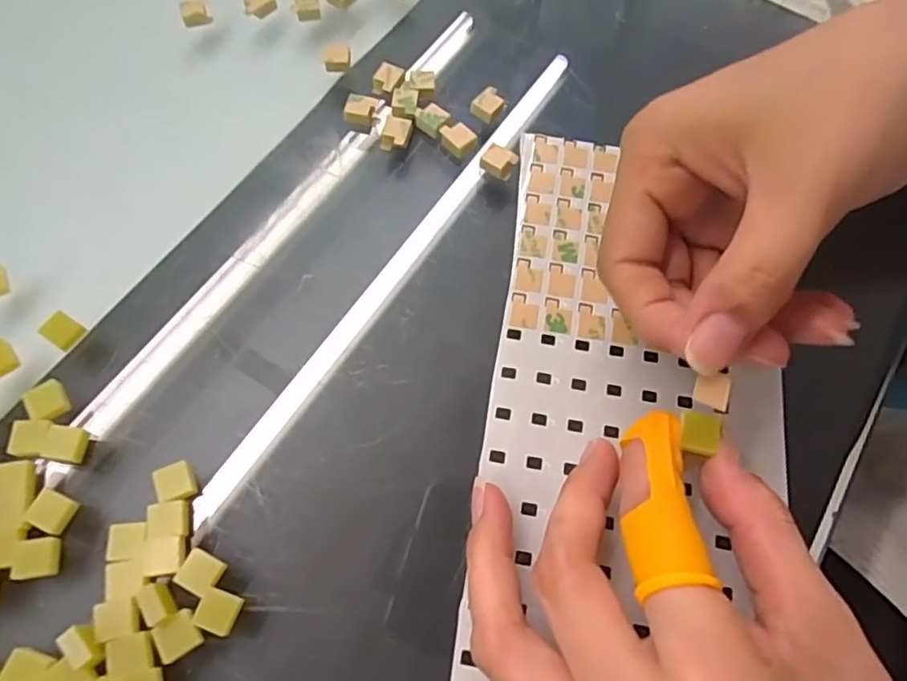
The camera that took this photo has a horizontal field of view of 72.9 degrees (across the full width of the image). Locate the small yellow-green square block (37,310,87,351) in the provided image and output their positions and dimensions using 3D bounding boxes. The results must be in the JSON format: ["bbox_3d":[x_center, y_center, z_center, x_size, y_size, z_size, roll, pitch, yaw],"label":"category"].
[{"bbox_3d":[-0.131,-0.003,0.205,0.011,0.005,0.010,29,68,10],"label":"small yellow-green square block"}]

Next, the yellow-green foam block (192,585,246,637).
[{"bbox_3d":[-0.067,0.077,0.174,0.011,0.006,0.010,18,67,6],"label":"yellow-green foam block"}]

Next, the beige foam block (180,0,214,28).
[{"bbox_3d":[-0.111,-0.141,0.265,0.011,0.008,0.010,-16,68,-9],"label":"beige foam block"}]

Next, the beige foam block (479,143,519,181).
[{"bbox_3d":[0.018,-0.069,0.239,0.012,0.007,0.010,29,69,11],"label":"beige foam block"}]

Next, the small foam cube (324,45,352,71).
[{"bbox_3d":[-0.048,-0.119,0.257,0.011,0.005,0.010,-6,67,-5],"label":"small foam cube"}]

